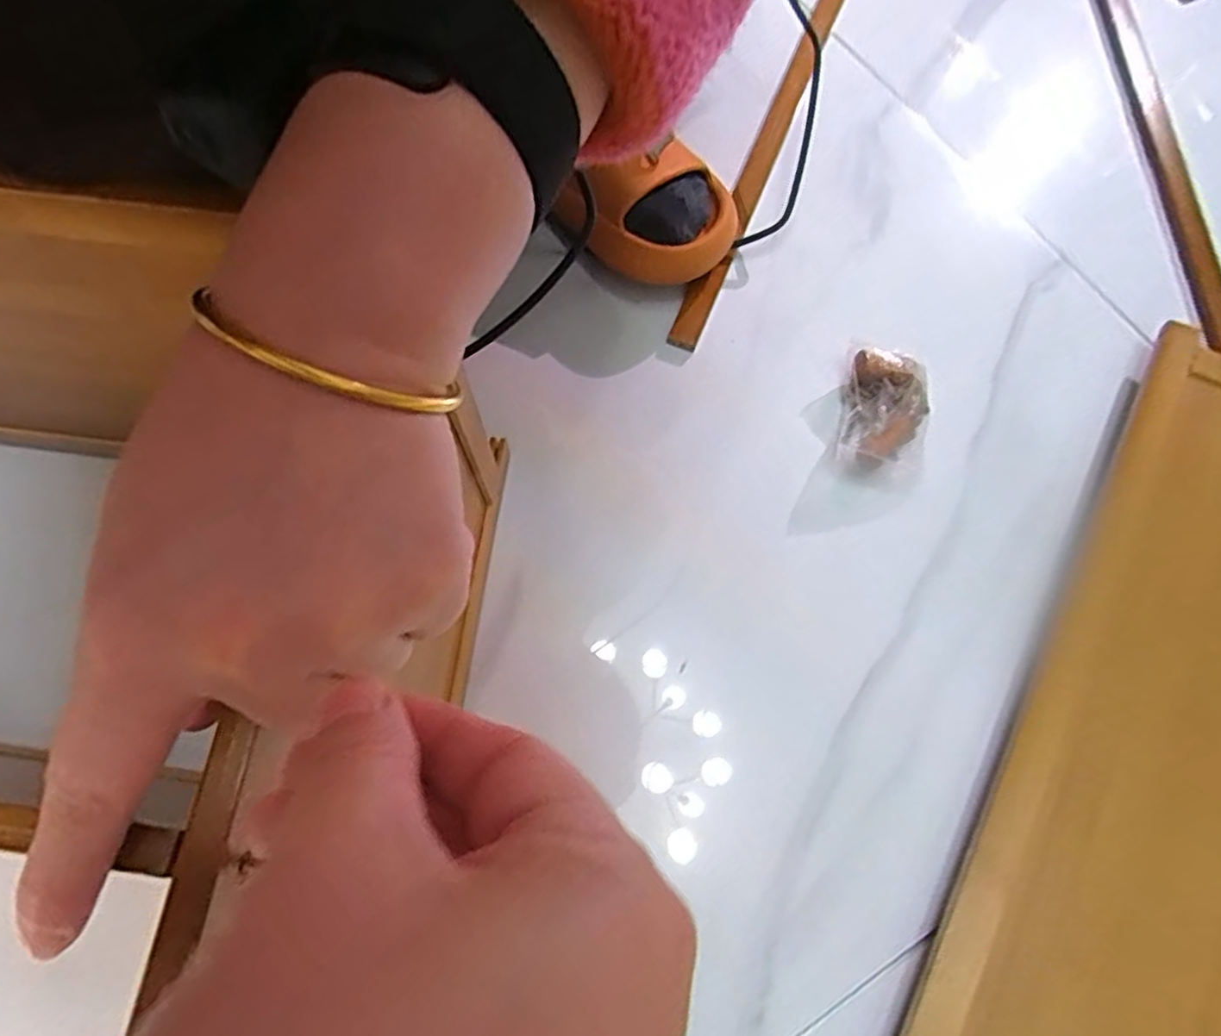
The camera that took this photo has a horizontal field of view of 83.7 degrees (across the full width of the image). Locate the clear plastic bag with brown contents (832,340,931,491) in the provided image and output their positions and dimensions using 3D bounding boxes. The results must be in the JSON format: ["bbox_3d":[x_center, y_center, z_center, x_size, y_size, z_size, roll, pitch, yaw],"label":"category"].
[{"bbox_3d":[0.176,-0.064,0.438,0.053,0.029,0.091,9,69,2],"label":"clear plastic bag with brown contents"}]

